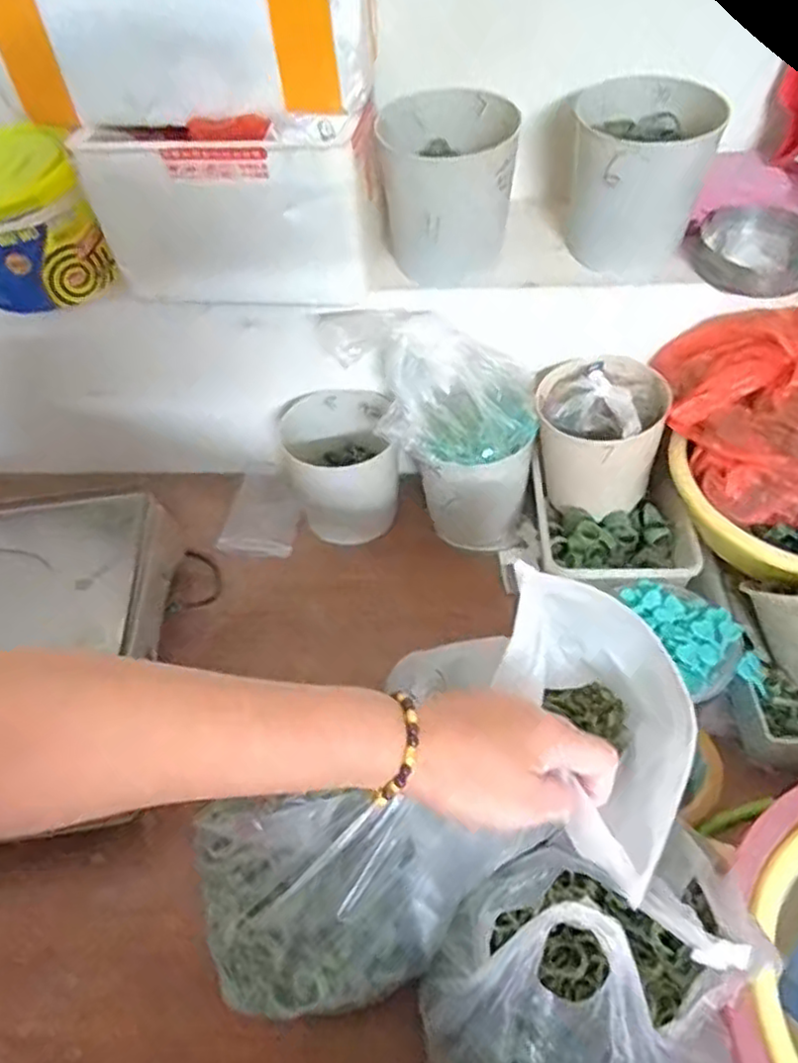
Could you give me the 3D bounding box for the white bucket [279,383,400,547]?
[{"bbox_3d":[-0.053,-0.067,0.719,0.102,0.109,0.107,-3,48,3],"label":"white bucket"}]

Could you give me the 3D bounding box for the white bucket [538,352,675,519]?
[{"bbox_3d":[0.187,-0.088,0.674,0.109,0.111,0.118,-3,48,3],"label":"white bucket"}]

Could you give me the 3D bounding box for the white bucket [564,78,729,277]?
[{"bbox_3d":[0.204,-0.296,0.605,0.107,0.128,0.107,12,50,16],"label":"white bucket"}]

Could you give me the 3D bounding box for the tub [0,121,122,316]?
[{"bbox_3d":[-0.338,-0.276,0.638,0.127,0.114,0.121,-26,51,-17],"label":"tub"}]

